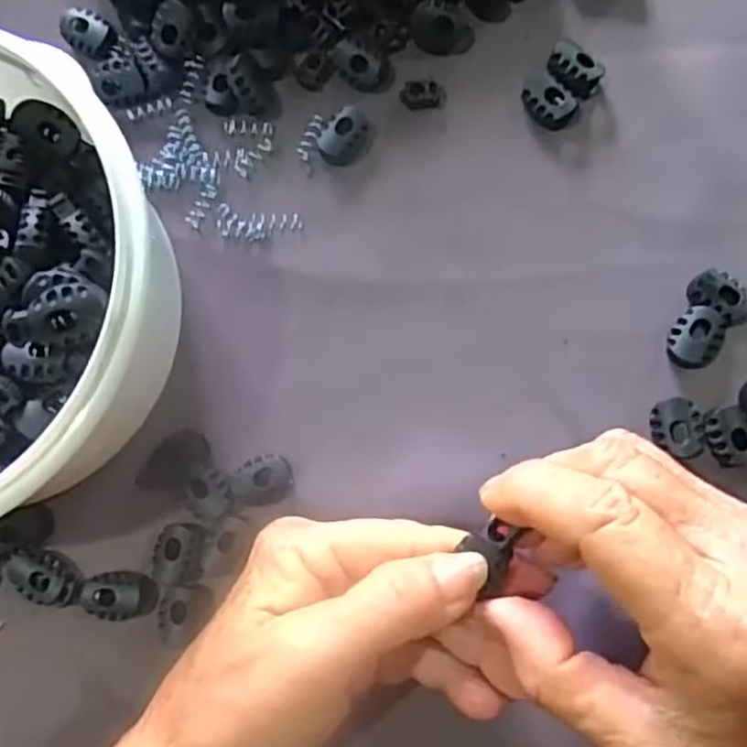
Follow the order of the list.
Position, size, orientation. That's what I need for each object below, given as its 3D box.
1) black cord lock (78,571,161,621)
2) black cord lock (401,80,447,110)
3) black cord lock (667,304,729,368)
[{"bbox_3d":[-0.093,0.082,0.263,0.028,0.005,0.017,1,83,4],"label":"black cord lock"},{"bbox_3d":[0.020,-0.110,0.284,0.017,0.007,0.011,9,84,5],"label":"black cord lock"},{"bbox_3d":[0.117,-0.013,0.262,0.017,0.008,0.023,12,84,6],"label":"black cord lock"}]

